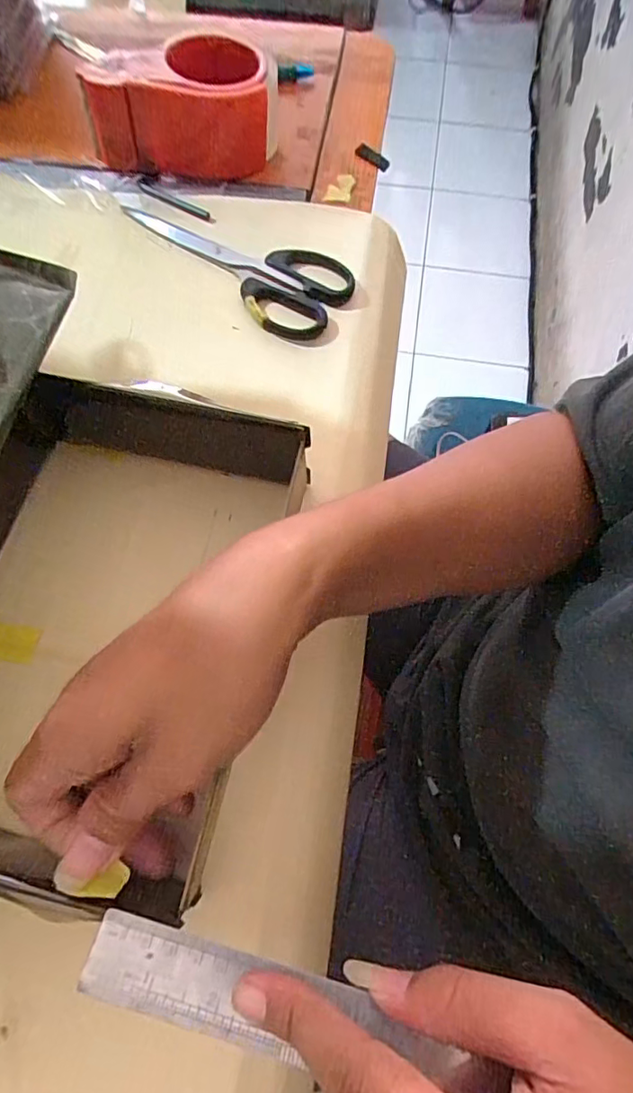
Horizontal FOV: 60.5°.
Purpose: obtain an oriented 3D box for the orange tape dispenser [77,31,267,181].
[{"bbox_3d":[-0.100,-0.345,0.424,0.124,0.060,0.093,11,70,3],"label":"orange tape dispenser"}]

